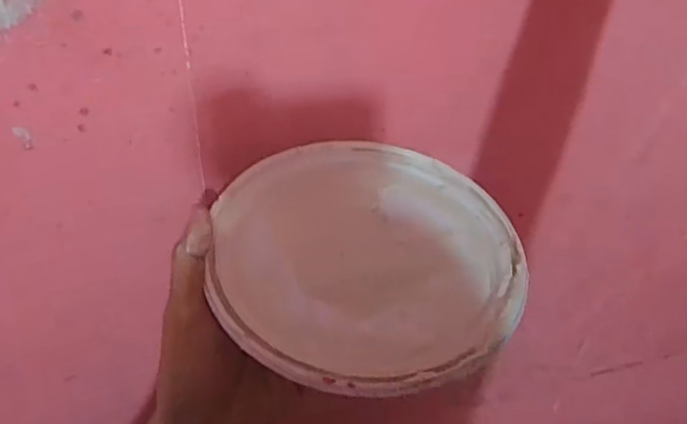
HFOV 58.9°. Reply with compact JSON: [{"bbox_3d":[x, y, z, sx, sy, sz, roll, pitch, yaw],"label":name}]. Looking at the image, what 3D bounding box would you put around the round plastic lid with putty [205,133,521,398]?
[{"bbox_3d":[0.014,0.021,0.346,0.166,0.017,0.175,-2,42,-3],"label":"round plastic lid with putty"}]

